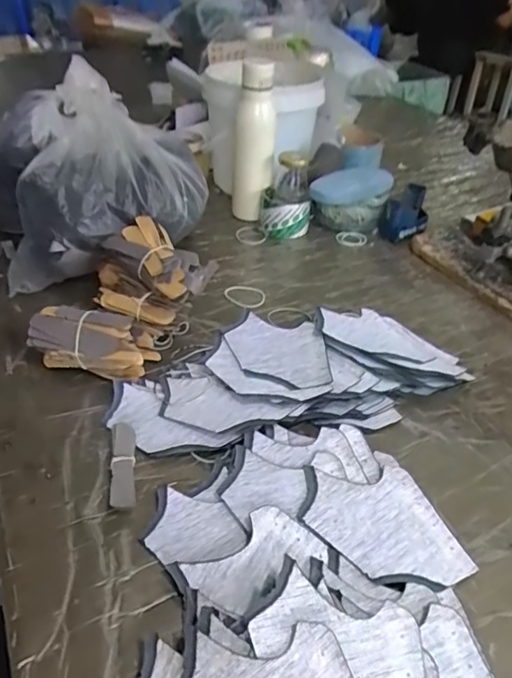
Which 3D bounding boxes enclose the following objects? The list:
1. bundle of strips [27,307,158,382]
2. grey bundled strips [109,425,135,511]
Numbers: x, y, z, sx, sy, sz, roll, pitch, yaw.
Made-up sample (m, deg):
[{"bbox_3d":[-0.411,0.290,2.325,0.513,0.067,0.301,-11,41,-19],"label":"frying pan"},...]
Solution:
[{"bbox_3d":[-0.179,0.005,0.553,0.127,0.064,0.054,5,40,3],"label":"bundle of strips"},{"bbox_3d":[-0.119,0.114,0.453,0.020,0.019,0.086,-5,40,-9],"label":"grey bundled strips"}]

